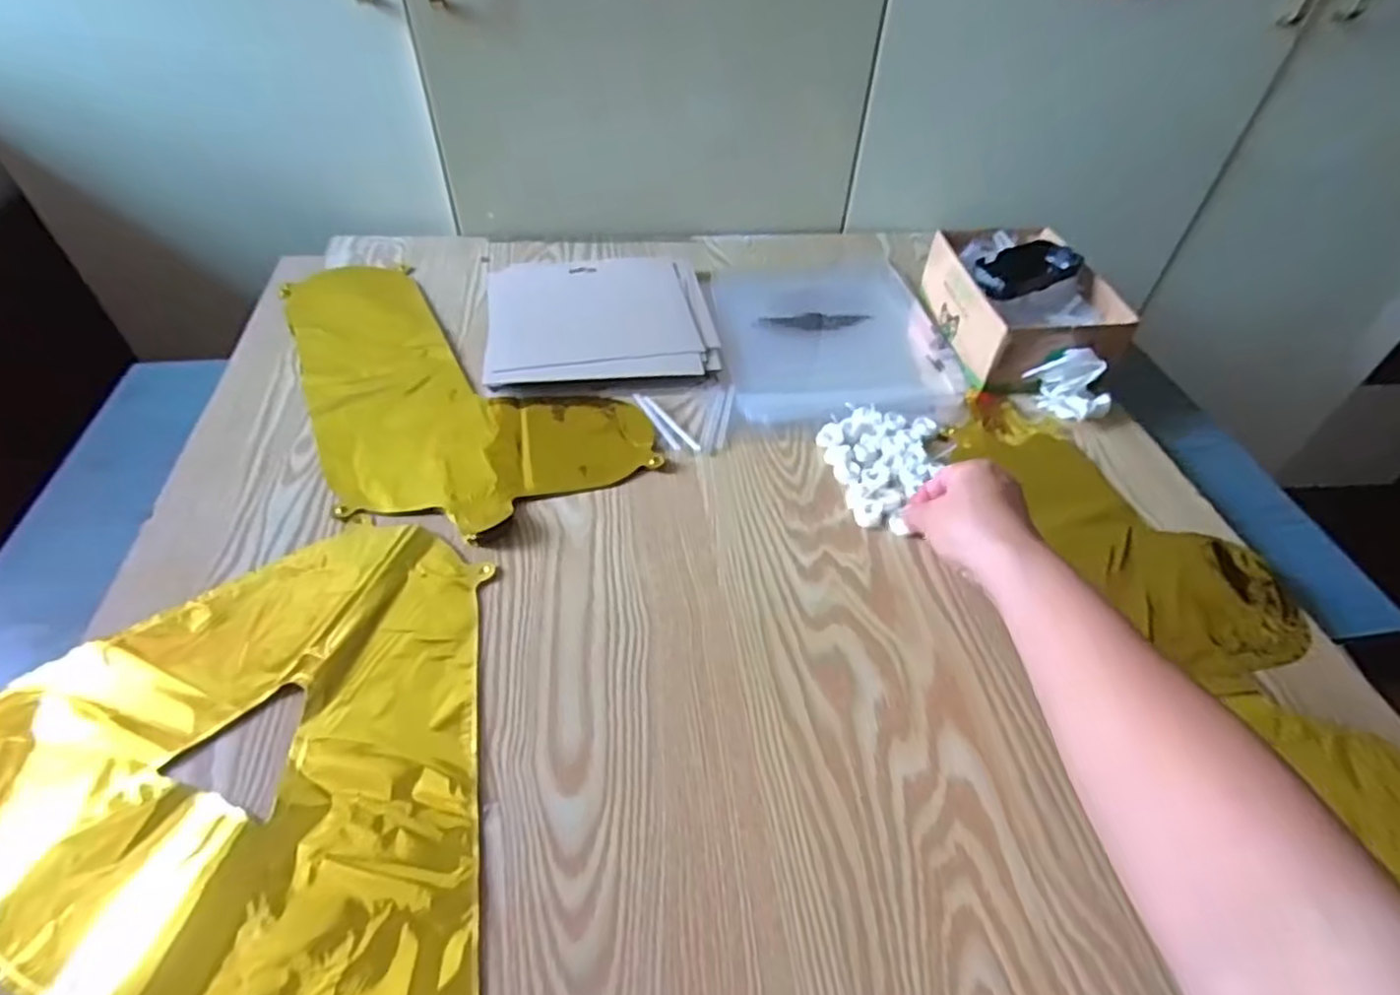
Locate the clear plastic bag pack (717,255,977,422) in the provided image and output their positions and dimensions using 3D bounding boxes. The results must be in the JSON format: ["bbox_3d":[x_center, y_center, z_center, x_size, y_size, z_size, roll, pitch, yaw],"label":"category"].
[{"bbox_3d":[0.129,-0.172,0.688,0.218,0.015,0.280,-3,47,-6],"label":"clear plastic bag pack"}]

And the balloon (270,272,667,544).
[{"bbox_3d":[-0.235,-0.118,0.616,0.233,0.008,0.408,-24,53,-23],"label":"balloon"}]

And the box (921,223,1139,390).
[{"bbox_3d":[0.310,-0.188,0.659,0.133,0.077,0.198,-2,47,-5],"label":"box"}]

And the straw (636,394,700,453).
[{"bbox_3d":[-0.037,-0.066,0.573,0.007,0.004,0.079,-21,51,-21],"label":"straw"}]

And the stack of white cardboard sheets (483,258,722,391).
[{"bbox_3d":[-0.097,-0.175,0.662,0.210,0.017,0.192,-6,48,-8],"label":"stack of white cardboard sheets"}]

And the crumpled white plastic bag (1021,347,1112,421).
[{"bbox_3d":[0.329,-0.101,0.597,0.048,0.052,0.065,-29,55,-27],"label":"crumpled white plastic bag"}]

